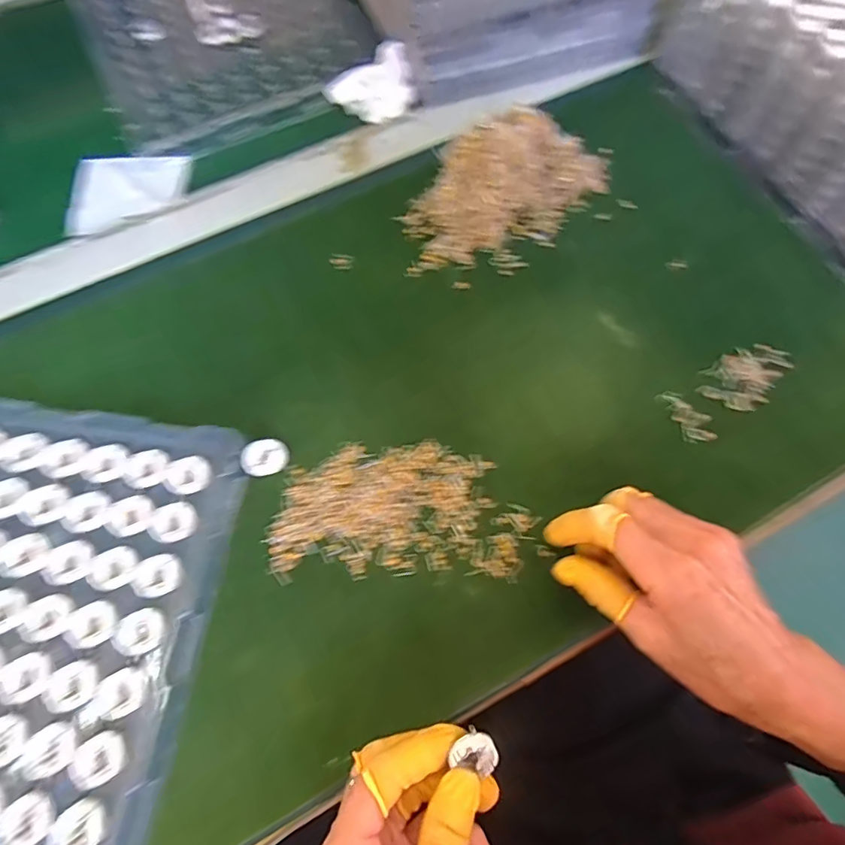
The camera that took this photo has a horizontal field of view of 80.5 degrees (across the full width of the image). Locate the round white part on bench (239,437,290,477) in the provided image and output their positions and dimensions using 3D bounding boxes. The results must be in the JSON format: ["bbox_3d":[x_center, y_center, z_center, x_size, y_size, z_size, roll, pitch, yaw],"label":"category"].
[{"bbox_3d":[-0.104,0.023,0.329,0.029,0.010,0.023,-19,68,-7],"label":"round white part on bench"}]

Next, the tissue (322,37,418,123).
[{"bbox_3d":[-0.042,-0.304,0.452,0.080,0.028,0.058,-42,73,-15],"label":"tissue"}]

